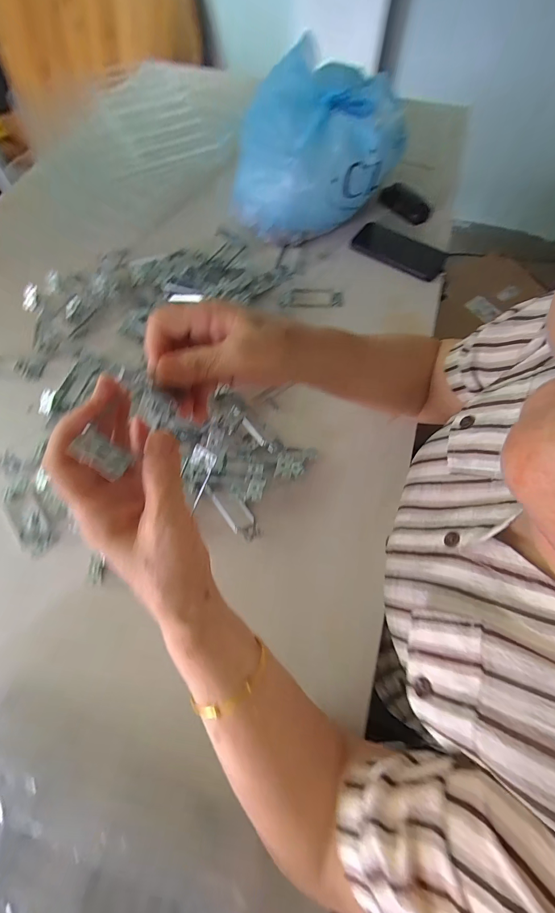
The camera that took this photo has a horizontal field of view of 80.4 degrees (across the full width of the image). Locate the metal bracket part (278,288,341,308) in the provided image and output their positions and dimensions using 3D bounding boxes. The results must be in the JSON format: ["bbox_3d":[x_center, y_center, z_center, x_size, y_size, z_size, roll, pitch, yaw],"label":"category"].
[{"bbox_3d":[0.059,-0.277,0.573,0.108,0.010,0.038,-1,66,-1],"label":"metal bracket part"}]

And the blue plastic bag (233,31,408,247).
[{"bbox_3d":[0.066,-0.533,0.593,0.276,0.169,0.232,9,66,4],"label":"blue plastic bag"}]

